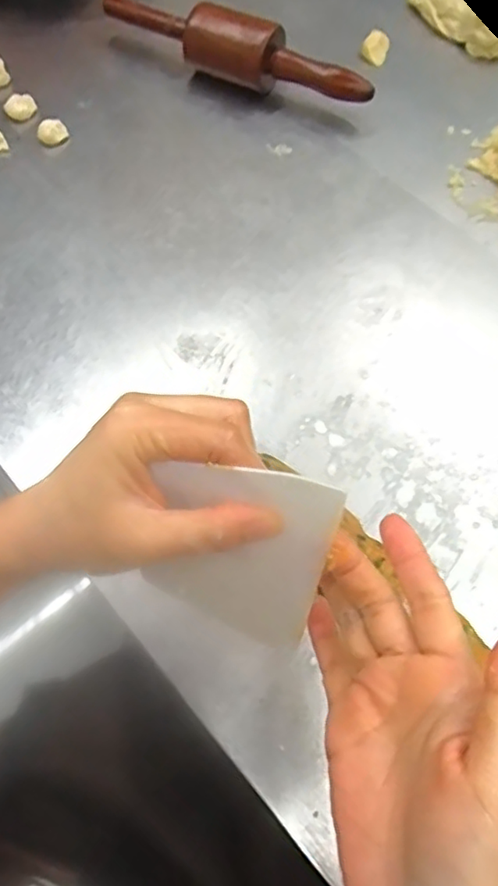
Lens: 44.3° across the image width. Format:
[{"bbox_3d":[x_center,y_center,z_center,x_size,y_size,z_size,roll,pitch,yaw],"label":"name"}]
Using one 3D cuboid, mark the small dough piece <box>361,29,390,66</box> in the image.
[{"bbox_3d":[0.139,-0.434,0.671,0.028,0.018,0.036,14,65,6],"label":"small dough piece"}]

